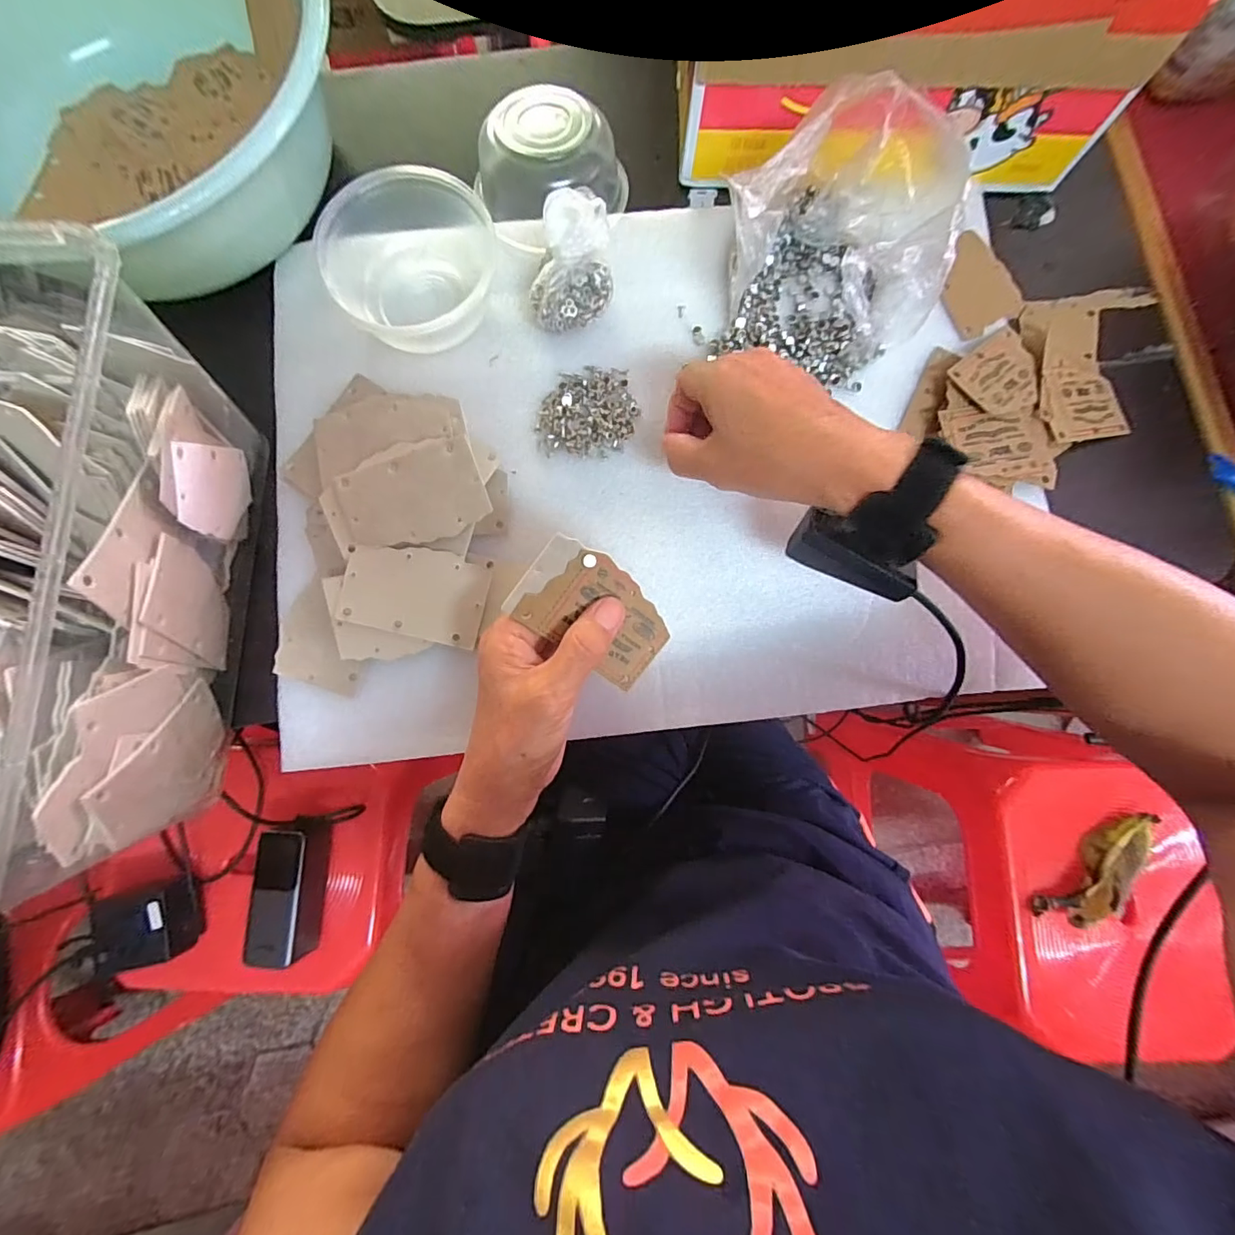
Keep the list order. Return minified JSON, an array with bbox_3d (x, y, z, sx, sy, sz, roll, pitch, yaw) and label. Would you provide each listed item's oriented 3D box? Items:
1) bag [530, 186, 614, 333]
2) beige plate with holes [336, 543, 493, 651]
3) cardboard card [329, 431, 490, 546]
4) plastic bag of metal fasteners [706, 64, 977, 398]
[{"bbox_3d":[-0.031,-0.230,0.345,0.052,0.052,0.063,-2,82,-1],"label":"bag"},{"bbox_3d":[-0.126,-0.015,0.325,0.085,0.004,0.054,14,90,-7],"label":"beige plate with holes"},{"bbox_3d":[-0.127,-0.074,0.323,0.086,0.004,0.054,-19,96,-2],"label":"cardboard card"},{"bbox_3d":[0.138,-0.227,0.324,0.128,0.094,0.126,38,83,4],"label":"plastic bag of metal fasteners"}]

